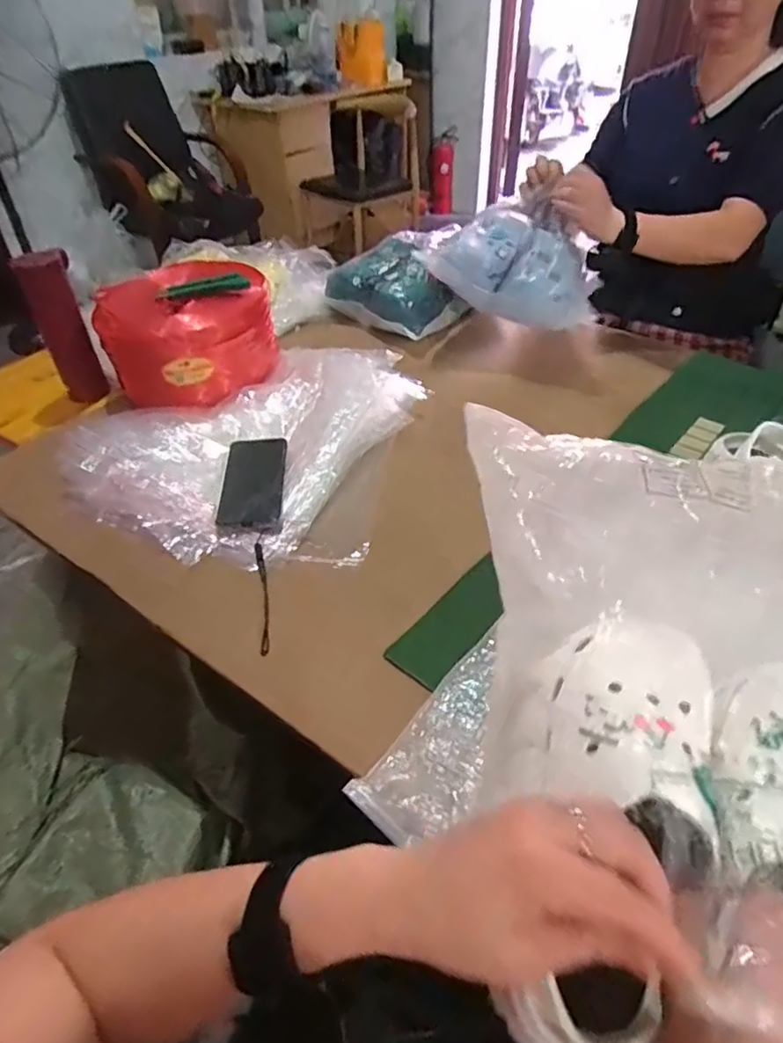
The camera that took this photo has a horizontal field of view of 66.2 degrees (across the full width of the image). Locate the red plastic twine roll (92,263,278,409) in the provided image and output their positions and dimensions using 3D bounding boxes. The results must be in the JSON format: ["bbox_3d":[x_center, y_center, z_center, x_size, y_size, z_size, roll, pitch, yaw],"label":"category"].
[{"bbox_3d":[-0.310,-0.289,0.927,0.192,0.135,0.247,33,52,32],"label":"red plastic twine roll"}]

